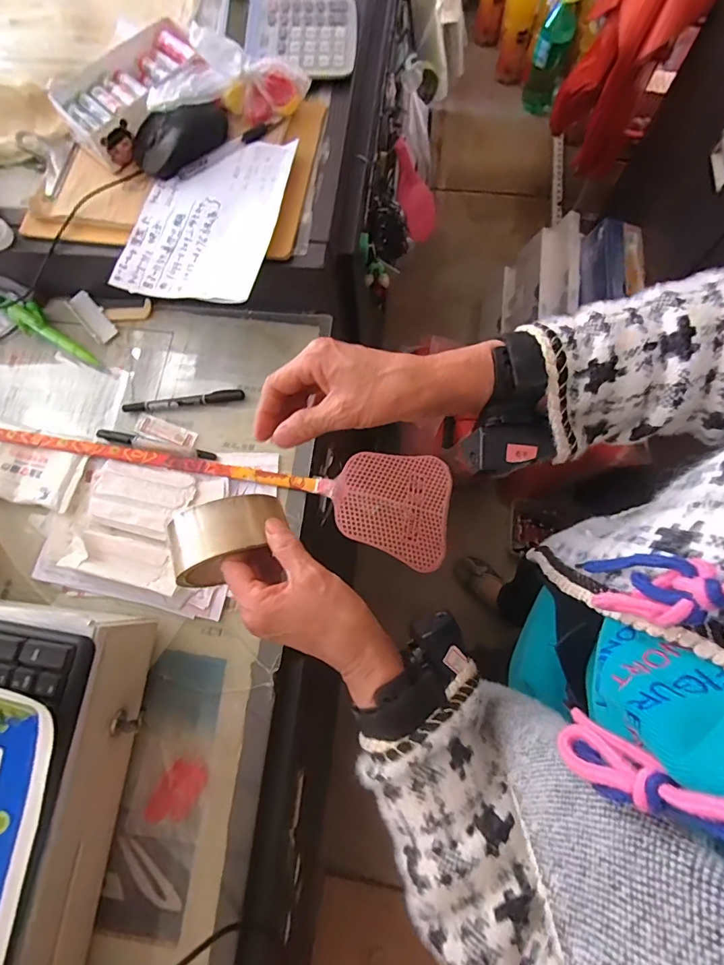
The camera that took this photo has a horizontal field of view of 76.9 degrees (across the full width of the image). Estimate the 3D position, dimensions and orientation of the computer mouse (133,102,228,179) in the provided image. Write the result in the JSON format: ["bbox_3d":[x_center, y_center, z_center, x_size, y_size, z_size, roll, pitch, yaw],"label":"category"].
[{"bbox_3d":[-0.194,-0.373,0.490,0.108,0.038,0.057,-22,74,-7],"label":"computer mouse"}]

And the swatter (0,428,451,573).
[{"bbox_3d":[-0.238,-0.001,0.488,0.669,0.024,0.124,5,66,-1],"label":"swatter"}]

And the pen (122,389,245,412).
[{"bbox_3d":[-0.203,-0.093,0.516,0.136,0.011,0.013,-5,73,-2],"label":"pen"}]

